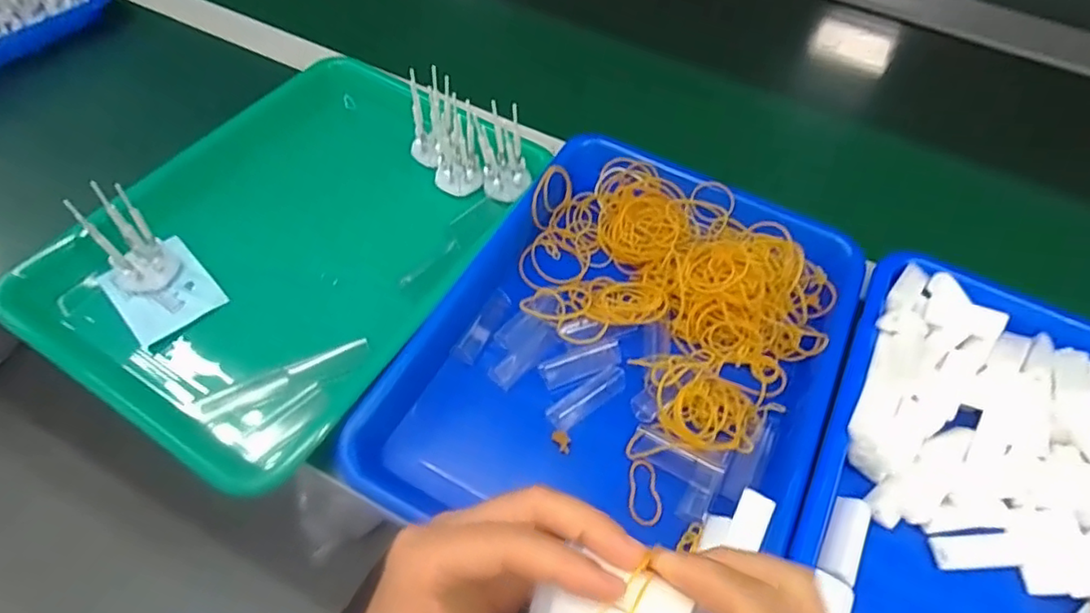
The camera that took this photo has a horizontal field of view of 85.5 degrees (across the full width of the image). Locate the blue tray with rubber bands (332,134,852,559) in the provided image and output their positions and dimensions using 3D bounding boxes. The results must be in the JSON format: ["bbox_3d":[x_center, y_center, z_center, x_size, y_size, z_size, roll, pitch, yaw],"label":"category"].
[{"bbox_3d":[0.059,0.023,0.400,0.251,0.036,0.330,26,59,13],"label":"blue tray with rubber bands"}]

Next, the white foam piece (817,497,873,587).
[{"bbox_3d":[0.173,0.134,0.339,0.022,0.011,0.048,25,58,13],"label":"white foam piece"}]

